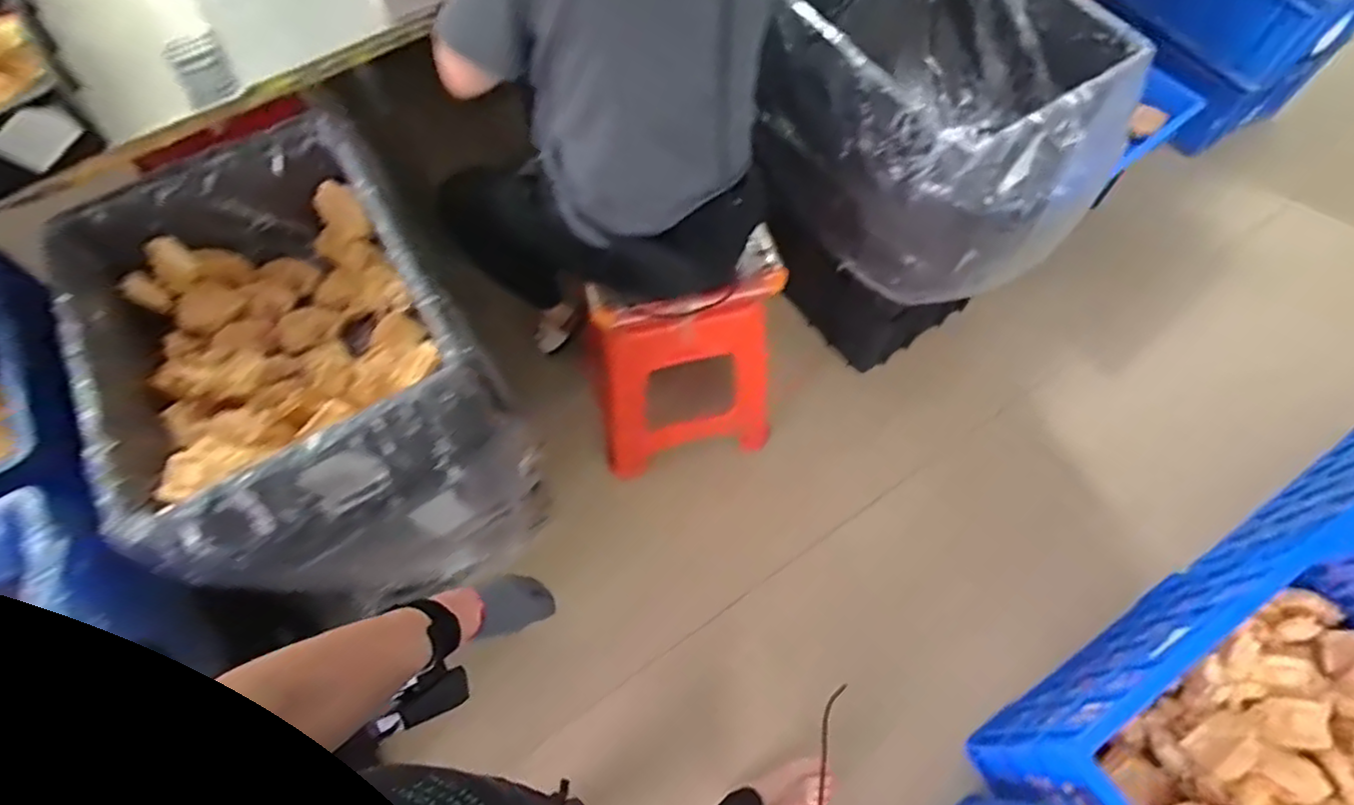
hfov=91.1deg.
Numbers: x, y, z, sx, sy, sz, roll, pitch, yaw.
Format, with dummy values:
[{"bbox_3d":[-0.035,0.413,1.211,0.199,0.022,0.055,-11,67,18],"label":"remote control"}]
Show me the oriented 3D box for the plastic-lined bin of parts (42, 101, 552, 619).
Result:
[{"bbox_3d":[-0.542,-0.011,1.030,0.442,0.505,0.565,-30,68,-11],"label":"plastic-lined bin of parts"}]

